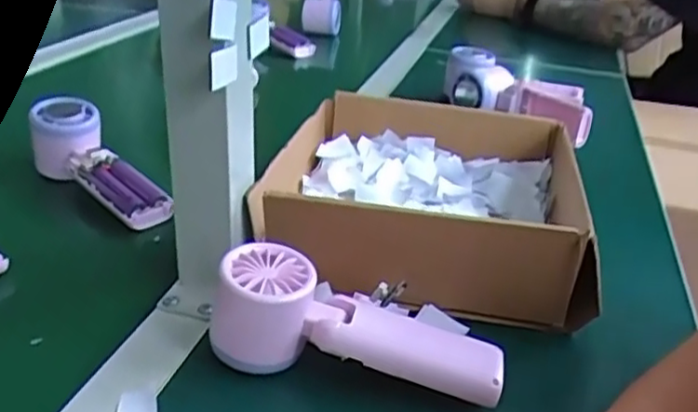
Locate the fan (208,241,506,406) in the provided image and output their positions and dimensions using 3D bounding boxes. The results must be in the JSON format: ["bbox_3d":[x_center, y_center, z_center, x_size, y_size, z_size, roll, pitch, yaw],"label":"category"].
[{"bbox_3d":[0.004,0.065,0.369,0.160,0.048,0.053,9,29,11],"label":"fan"}]

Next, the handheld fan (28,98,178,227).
[{"bbox_3d":[-0.206,-0.029,0.562,0.177,0.048,0.050,36,41,26],"label":"handheld fan"}]

